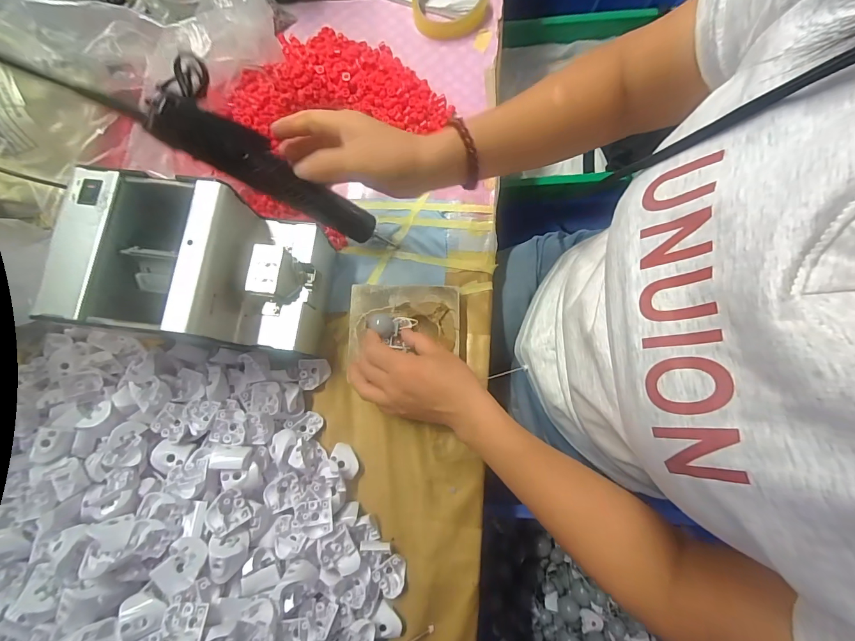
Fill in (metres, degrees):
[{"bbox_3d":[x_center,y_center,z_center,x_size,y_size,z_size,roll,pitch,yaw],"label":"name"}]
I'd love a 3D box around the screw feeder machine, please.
[{"bbox_3d":[-0.201,-0.043,0.350,0.186,0.138,0.128,6,80,1],"label":"screw feeder machine"}]

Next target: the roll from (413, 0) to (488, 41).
[{"bbox_3d":[0.029,-0.407,0.475,0.091,0.029,0.087,0,80,0],"label":"roll"}]

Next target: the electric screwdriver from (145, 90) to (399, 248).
[{"bbox_3d":[-0.122,-0.126,0.351,0.229,0.027,0.041,24,77,-39],"label":"electric screwdriver"}]

